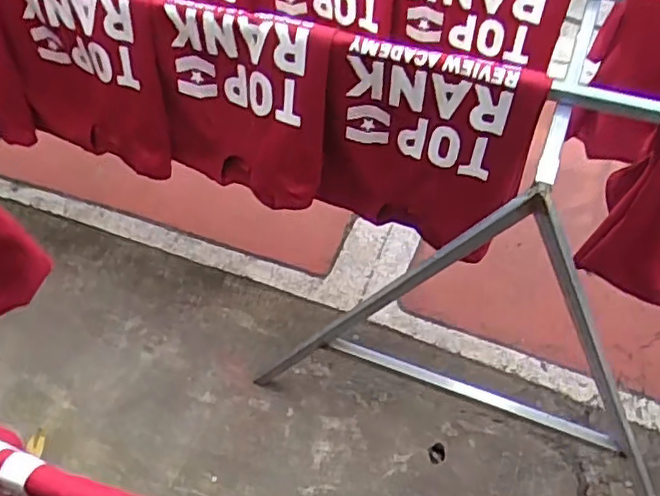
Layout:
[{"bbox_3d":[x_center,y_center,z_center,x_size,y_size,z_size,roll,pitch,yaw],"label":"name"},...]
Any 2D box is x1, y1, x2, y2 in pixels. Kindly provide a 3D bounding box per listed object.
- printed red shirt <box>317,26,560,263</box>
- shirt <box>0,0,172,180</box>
[{"bbox_3d":[0.144,-0.142,0.944,0.303,0.316,0.067,5,39,-2],"label":"printed red shirt"},{"bbox_3d":[-0.375,-0.274,1.004,0.277,0.339,0.064,20,54,13],"label":"shirt"}]

